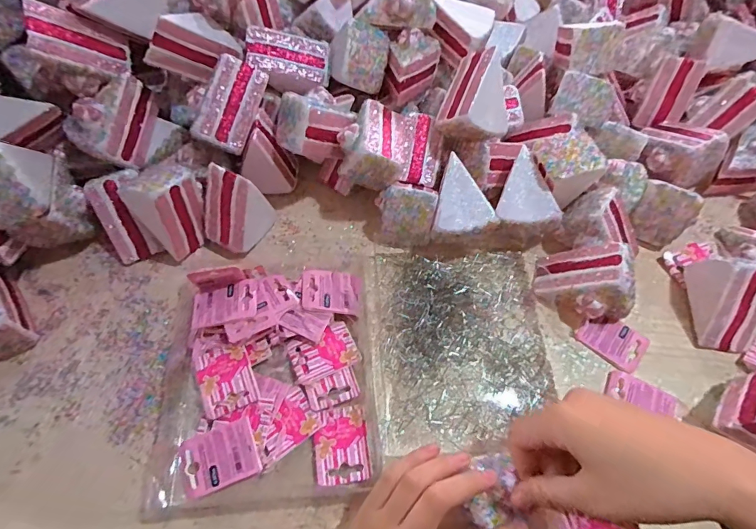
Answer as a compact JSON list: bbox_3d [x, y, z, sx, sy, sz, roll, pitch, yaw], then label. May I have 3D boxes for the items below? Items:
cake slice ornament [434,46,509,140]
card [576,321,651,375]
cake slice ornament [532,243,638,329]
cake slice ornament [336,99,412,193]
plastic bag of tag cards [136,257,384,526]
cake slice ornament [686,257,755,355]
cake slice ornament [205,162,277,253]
[{"bbox_3d":[0.107,-0.169,0.438,0.053,0.059,0.093,17,83,51],"label":"cake slice ornament"},{"bbox_3d":[0.229,0.073,0.405,0.060,0.005,0.042,36,66,18],"label":"card"},{"bbox_3d":[0.198,0.015,0.403,0.072,0.059,0.075,-6,61,-4],"label":"cake slice ornament"},{"bbox_3d":[0.002,-0.126,0.437,0.065,0.051,0.095,12,61,6],"label":"cake slice ornament"},{"bbox_3d":[-0.095,0.092,0.371,0.195,0.033,0.218,-2,61,-2],"label":"plastic bag of tag cards"},{"bbox_3d":[0.341,0.033,0.397,0.053,0.065,0.083,7,61,3],"label":"cake slice ornament"},{"bbox_3d":[-0.144,-0.055,0.422,0.051,0.088,0.062,25,64,12],"label":"cake slice ornament"}]

